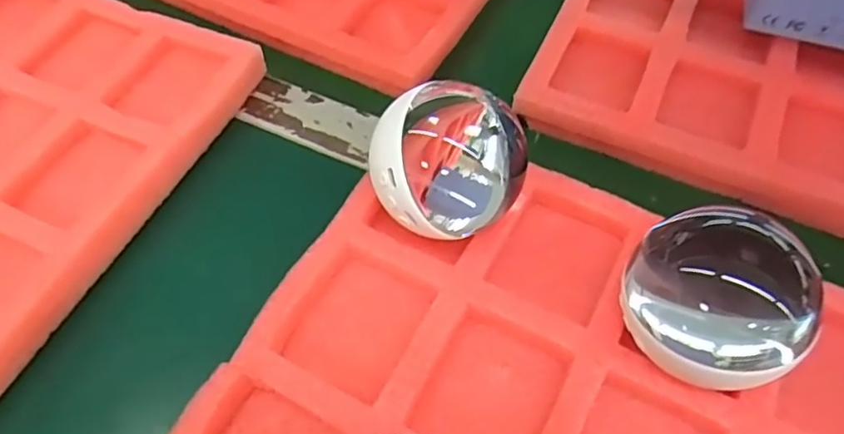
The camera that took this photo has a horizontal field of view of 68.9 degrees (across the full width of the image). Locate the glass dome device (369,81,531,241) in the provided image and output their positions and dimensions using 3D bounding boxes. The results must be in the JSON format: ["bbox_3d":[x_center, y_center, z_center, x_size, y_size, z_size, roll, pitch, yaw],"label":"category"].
[{"bbox_3d":[0.012,-0.020,0.307,0.068,0.064,0.064,1,57,-1],"label":"glass dome device"}]

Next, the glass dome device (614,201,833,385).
[{"bbox_3d":[0.123,0.040,0.270,0.061,0.066,0.073,-26,61,-17],"label":"glass dome device"}]

